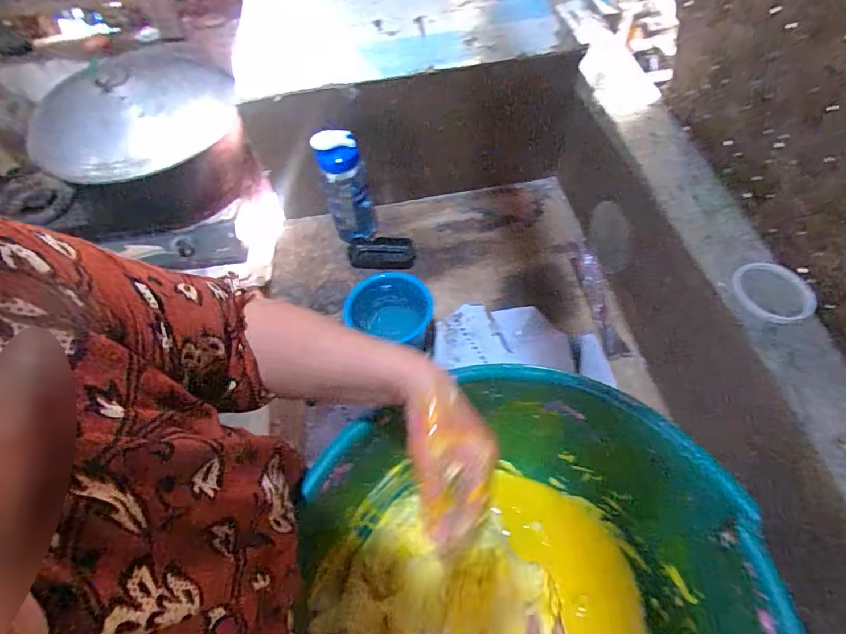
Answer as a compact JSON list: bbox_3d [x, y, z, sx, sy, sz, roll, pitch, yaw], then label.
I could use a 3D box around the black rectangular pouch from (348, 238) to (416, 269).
[{"bbox_3d":[-0.073,-0.115,0.802,0.116,0.024,0.050,1,57,5],"label":"black rectangular pouch"}]

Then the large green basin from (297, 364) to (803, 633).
[{"bbox_3d":[0.095,0.279,0.425,0.376,0.175,0.404,-2,56,3],"label":"large green basin"}]

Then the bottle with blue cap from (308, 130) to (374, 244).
[{"bbox_3d":[-0.125,-0.208,0.742,0.073,0.202,0.068,-14,57,-5],"label":"bottle with blue cap"}]

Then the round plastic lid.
[{"bbox_3d":[0.451,-0.032,0.579,0.081,0.012,0.091,-12,56,-4],"label":"round plastic lid"}]

